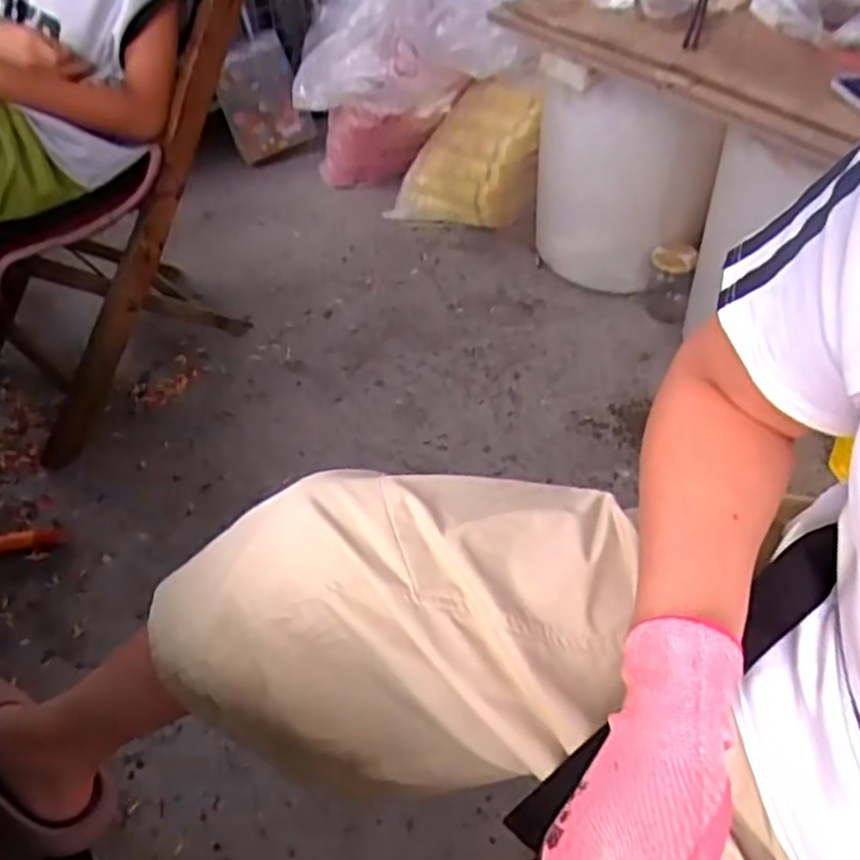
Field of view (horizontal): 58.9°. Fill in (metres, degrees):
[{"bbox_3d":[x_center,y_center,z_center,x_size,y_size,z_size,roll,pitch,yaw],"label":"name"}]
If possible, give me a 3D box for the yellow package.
[{"bbox_3d":[0.070,-0.547,1.508,0.287,0.270,0.117,6,48,7],"label":"yellow package"}]

